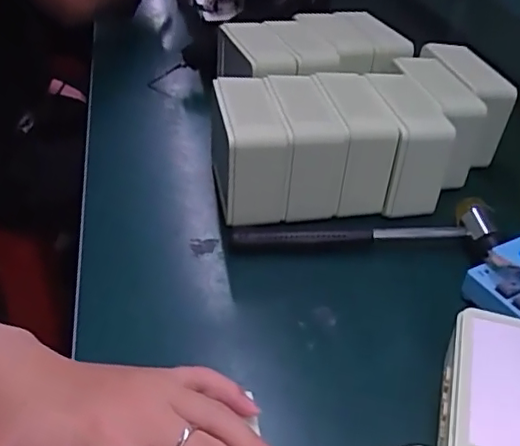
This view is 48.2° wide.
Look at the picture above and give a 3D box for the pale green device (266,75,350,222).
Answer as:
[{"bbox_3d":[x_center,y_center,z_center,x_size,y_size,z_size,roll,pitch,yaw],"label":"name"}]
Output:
[{"bbox_3d":[0.042,-0.081,0.608,0.061,0.101,0.133,-2,38,-8],"label":"pale green device"}]

